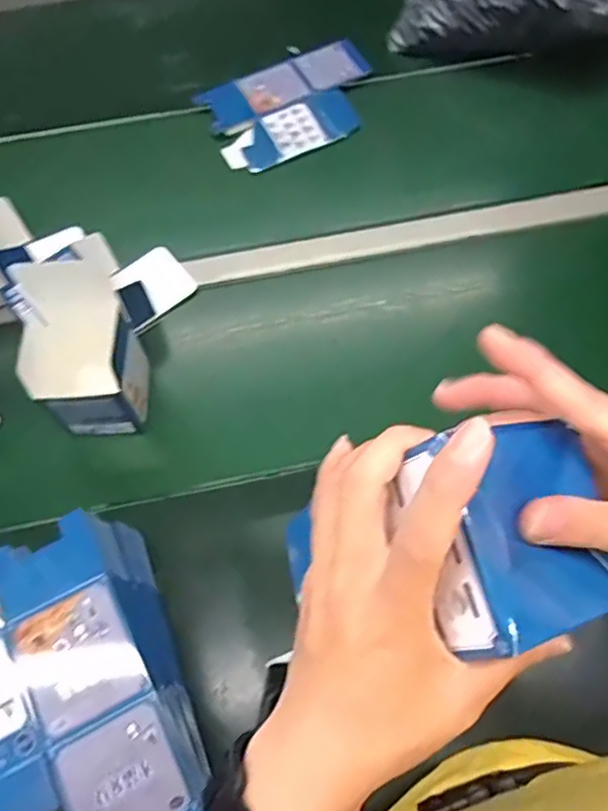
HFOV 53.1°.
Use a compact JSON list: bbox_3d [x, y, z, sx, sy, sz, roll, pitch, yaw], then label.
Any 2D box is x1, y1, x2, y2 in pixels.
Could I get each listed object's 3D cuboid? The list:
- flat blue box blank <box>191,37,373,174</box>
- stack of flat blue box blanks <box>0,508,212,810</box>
[{"bbox_3d":[-0.014,-0.415,0.843,0.236,0.028,0.155,-23,69,-7],"label":"flat blue box blank"},{"bbox_3d":[-0.184,0.231,0.475,0.164,0.105,0.239,-26,69,-8],"label":"stack of flat blue box blanks"}]

